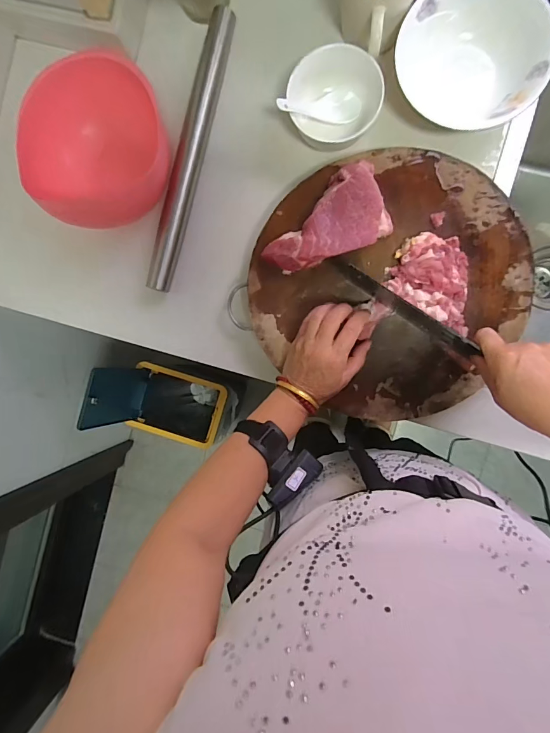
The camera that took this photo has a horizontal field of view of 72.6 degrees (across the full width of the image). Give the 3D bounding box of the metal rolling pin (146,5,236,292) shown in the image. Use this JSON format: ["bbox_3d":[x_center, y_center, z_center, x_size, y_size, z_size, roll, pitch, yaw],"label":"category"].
[{"bbox_3d":[-0.114,-0.289,0.513,0.032,0.032,0.373,14,93,6],"label":"metal rolling pin"}]

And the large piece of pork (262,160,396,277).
[{"bbox_3d":[0.062,-0.169,0.455,0.154,0.041,0.088,-31,88,6],"label":"large piece of pork"}]

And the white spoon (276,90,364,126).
[{"bbox_3d":[0.053,-0.329,0.476,0.116,0.036,0.028,-11,90,-17],"label":"white spoon"}]

